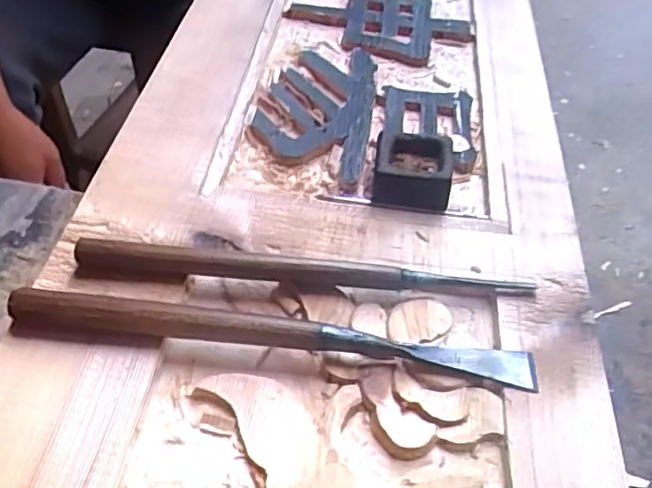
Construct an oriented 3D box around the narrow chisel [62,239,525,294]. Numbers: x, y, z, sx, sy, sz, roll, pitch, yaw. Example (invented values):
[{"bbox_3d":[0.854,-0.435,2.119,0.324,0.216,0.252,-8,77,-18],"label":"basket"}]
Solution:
[{"bbox_3d":[-0.009,0.014,0.336,0.240,0.016,0.013,3,48,-2],"label":"narrow chisel"}]

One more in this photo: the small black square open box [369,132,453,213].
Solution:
[{"bbox_3d":[0.054,-0.046,0.391,0.046,0.027,0.043,8,48,2],"label":"small black square open box"}]

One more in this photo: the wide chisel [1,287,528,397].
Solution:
[{"bbox_3d":[-0.024,0.044,0.303,0.252,0.024,0.016,6,48,1],"label":"wide chisel"}]

